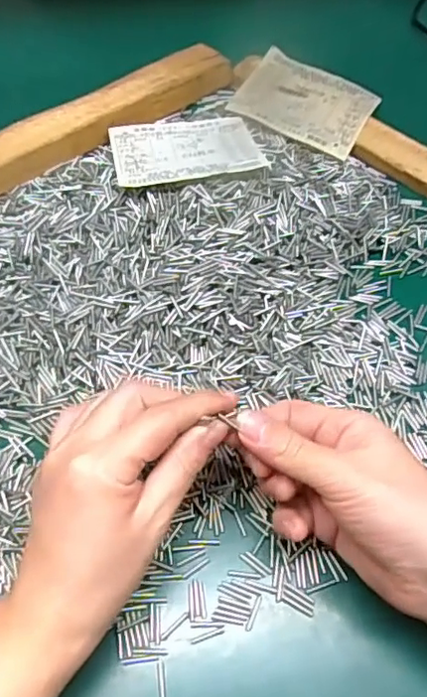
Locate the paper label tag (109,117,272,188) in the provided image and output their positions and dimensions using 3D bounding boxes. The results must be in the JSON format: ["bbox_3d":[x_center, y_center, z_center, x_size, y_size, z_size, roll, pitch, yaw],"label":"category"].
[{"bbox_3d":[-0.022,-0.155,0.445,0.108,0.021,0.080,-9,62,-8],"label":"paper label tag"}]

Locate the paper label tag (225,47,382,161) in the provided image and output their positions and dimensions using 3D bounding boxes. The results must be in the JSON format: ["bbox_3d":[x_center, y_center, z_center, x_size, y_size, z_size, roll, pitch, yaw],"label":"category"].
[{"bbox_3d":[0.078,-0.209,0.494,0.110,0.006,0.081,29,67,15],"label":"paper label tag"}]

